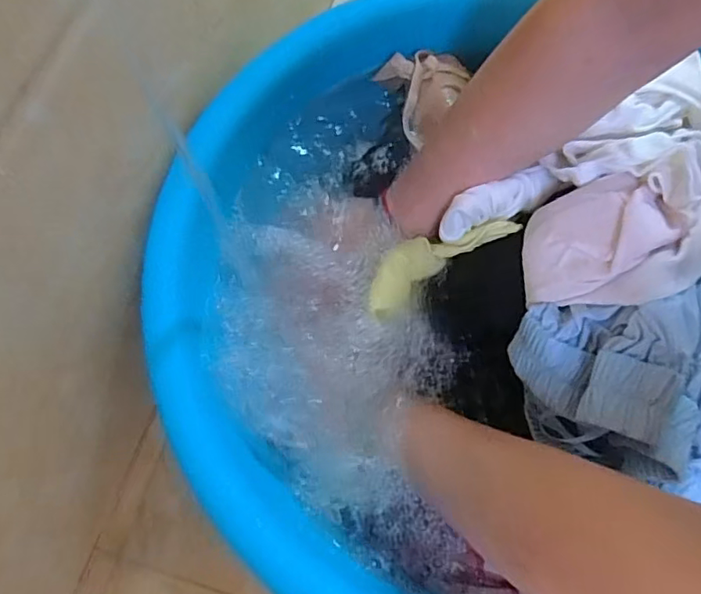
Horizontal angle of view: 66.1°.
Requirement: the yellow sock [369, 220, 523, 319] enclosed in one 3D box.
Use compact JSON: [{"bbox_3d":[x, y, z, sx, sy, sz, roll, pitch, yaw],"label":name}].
[{"bbox_3d":[0.063,-0.028,0.398,0.118,0.029,0.042,-28,71,-2],"label":"yellow sock"}]

